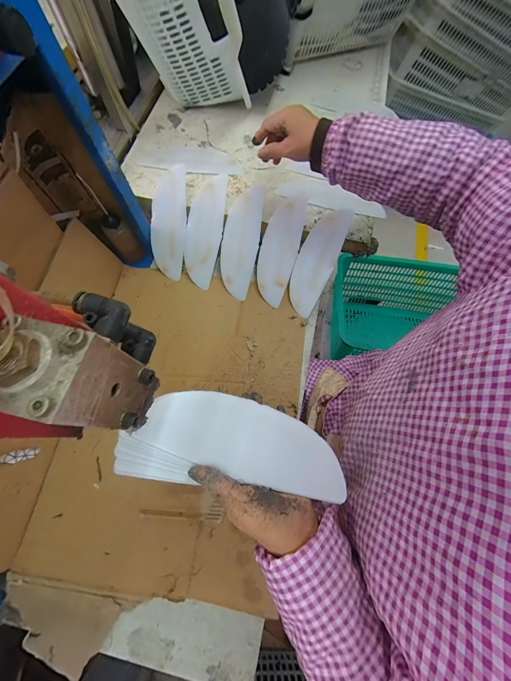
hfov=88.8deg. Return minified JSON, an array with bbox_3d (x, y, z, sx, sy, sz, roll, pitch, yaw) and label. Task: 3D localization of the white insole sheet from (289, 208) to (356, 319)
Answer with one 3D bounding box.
[{"bbox_3d":[0.120,-0.159,0.511,0.071,0.006,0.220,26,93,0],"label":"white insole sheet"}]

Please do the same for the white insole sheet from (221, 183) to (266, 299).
[{"bbox_3d":[-0.031,-0.194,0.518,0.072,0.012,0.212,10,96,2],"label":"white insole sheet"}]

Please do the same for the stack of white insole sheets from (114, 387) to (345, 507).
[{"bbox_3d":[-0.014,0.103,0.262,0.218,0.009,0.085,14,71,-7],"label":"stack of white insole sheets"}]

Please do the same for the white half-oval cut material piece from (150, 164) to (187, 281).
[{"bbox_3d":[-0.176,-0.240,0.530,0.071,0.011,0.222,2,91,4],"label":"white half-oval cut material piece"}]

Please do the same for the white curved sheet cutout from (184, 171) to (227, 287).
[{"bbox_3d":[-0.101,-0.220,0.521,0.069,0.012,0.221,10,93,2],"label":"white curved sheet cutout"}]

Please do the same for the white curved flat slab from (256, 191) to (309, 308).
[{"bbox_3d":[0.048,-0.186,0.514,0.071,0.030,0.230,15,92,4],"label":"white curved flat slab"}]

